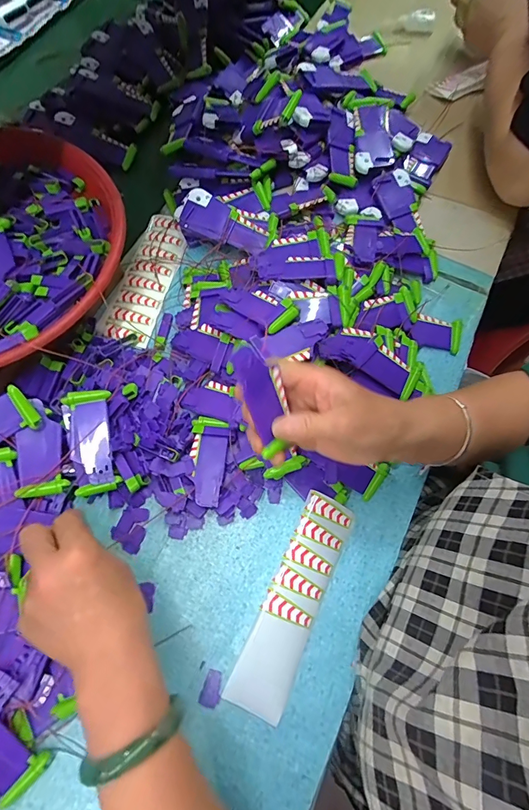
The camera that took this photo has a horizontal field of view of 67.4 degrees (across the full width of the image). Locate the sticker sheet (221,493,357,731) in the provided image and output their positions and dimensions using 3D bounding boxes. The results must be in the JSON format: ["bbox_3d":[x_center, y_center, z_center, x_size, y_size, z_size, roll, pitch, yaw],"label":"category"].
[{"bbox_3d":[0.029,0.180,0.370,0.052,0.007,0.193,28,74,-3],"label":"sticker sheet"}]

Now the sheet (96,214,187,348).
[{"bbox_3d":[-0.145,-0.161,0.493,0.061,0.007,0.184,14,69,3],"label":"sheet"}]

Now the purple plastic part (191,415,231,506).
[{"bbox_3d":[-0.055,0.056,0.400,0.037,0.007,0.088,0,68,-1],"label":"purple plastic part"}]

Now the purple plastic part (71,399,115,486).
[{"bbox_3d":[-0.164,0.036,0.382,0.032,0.010,0.076,-13,85,-7],"label":"purple plastic part"}]

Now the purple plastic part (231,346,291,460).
[{"bbox_3d":[0.000,-0.004,0.298,0.030,0.011,0.086,-23,112,-10],"label":"purple plastic part"}]

